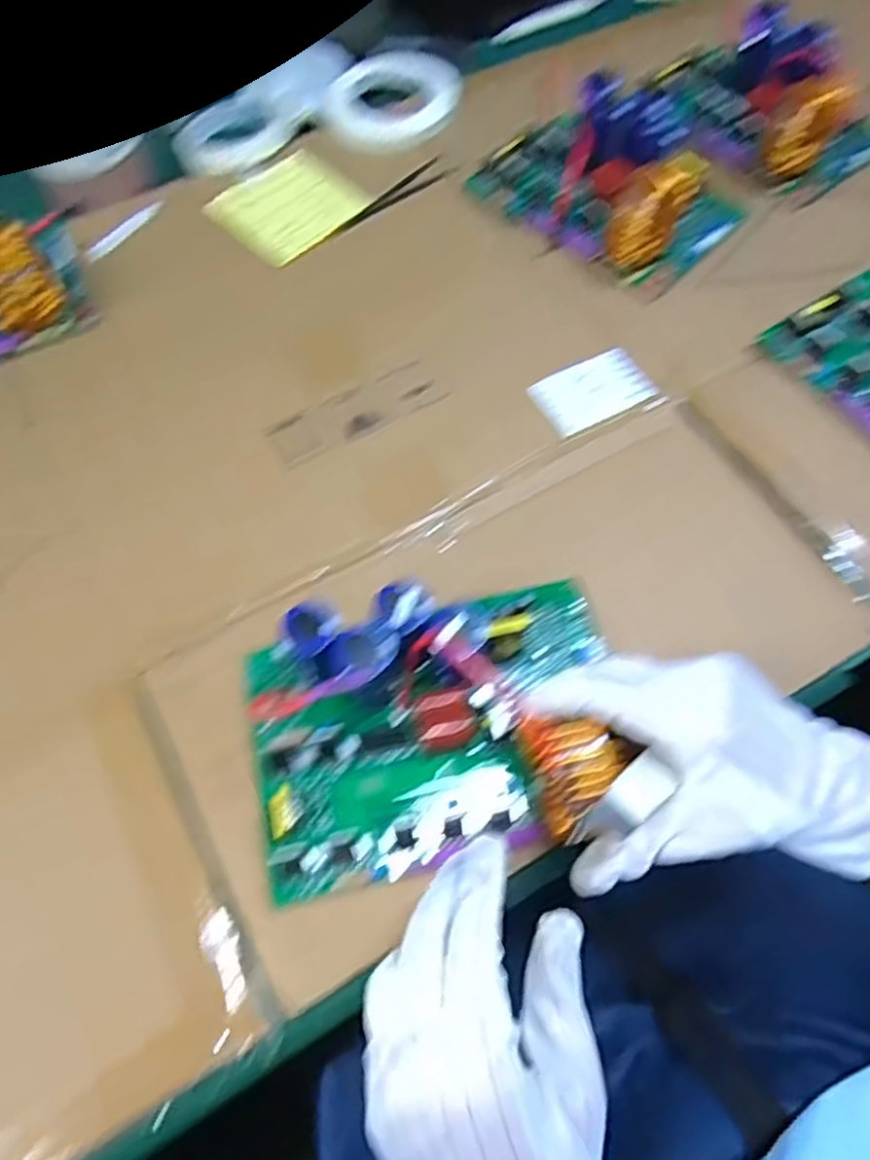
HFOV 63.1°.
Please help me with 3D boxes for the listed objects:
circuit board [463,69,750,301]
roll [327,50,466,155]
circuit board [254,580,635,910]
[{"bbox_3d":[0.144,-0.324,0.560,0.190,0.063,0.135,38,70,18],"label":"circuit board"},{"bbox_3d":[-0.038,-0.435,0.641,0.114,0.018,0.127,23,66,12],"label":"roll"},{"bbox_3d":[0.003,0.069,0.358,0.190,0.067,0.131,-12,64,-5],"label":"circuit board"}]

